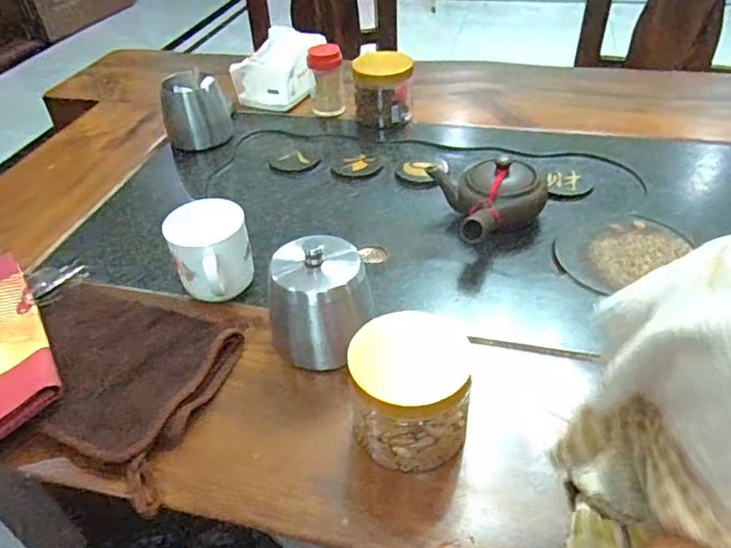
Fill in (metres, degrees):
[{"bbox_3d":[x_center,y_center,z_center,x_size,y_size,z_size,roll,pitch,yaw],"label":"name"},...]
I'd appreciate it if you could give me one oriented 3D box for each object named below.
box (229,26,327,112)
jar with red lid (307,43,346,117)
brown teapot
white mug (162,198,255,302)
[{"bbox_3d":[-0.134,-0.315,0.879,0.127,0.088,0.098,6,42,10],"label":"box"},{"bbox_3d":[-0.057,-0.287,0.852,0.050,0.095,0.041,-5,41,-2],"label":"jar with red lid"},{"bbox_3d":[0.138,-0.090,0.635,0.108,0.058,0.103,-16,43,-14],"label":"brown teapot"},{"bbox_3d":[-0.144,-0.018,0.547,0.073,0.074,0.081,-11,42,-9],"label":"white mug"}]

